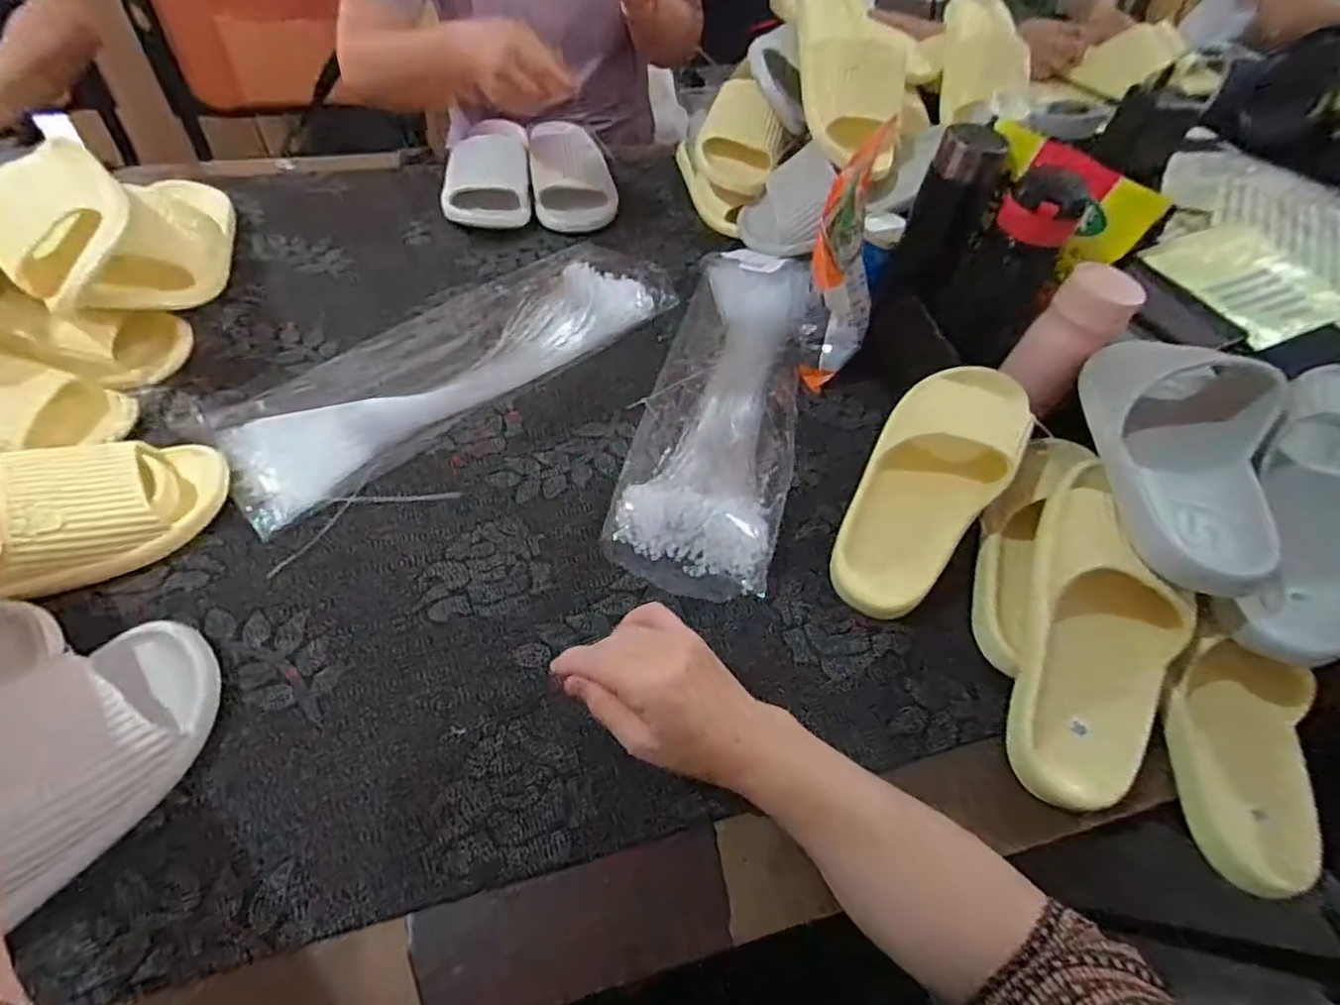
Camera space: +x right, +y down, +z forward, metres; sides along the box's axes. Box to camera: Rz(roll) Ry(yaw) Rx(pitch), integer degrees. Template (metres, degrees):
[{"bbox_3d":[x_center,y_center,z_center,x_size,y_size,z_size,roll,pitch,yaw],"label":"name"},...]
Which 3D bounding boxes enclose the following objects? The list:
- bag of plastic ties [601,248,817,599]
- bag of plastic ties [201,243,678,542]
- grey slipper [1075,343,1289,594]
[{"bbox_3d":[0.055,-0.118,0.630,0.143,0.031,0.454,12,53,4],"label":"bag of plastic ties"},{"bbox_3d":[-0.206,-0.156,0.639,0.158,0.031,0.470,40,60,23],"label":"bag of plastic ties"},{"bbox_3d":[0.366,-0.035,0.451,0.105,0.084,0.212,12,53,4],"label":"grey slipper"}]

